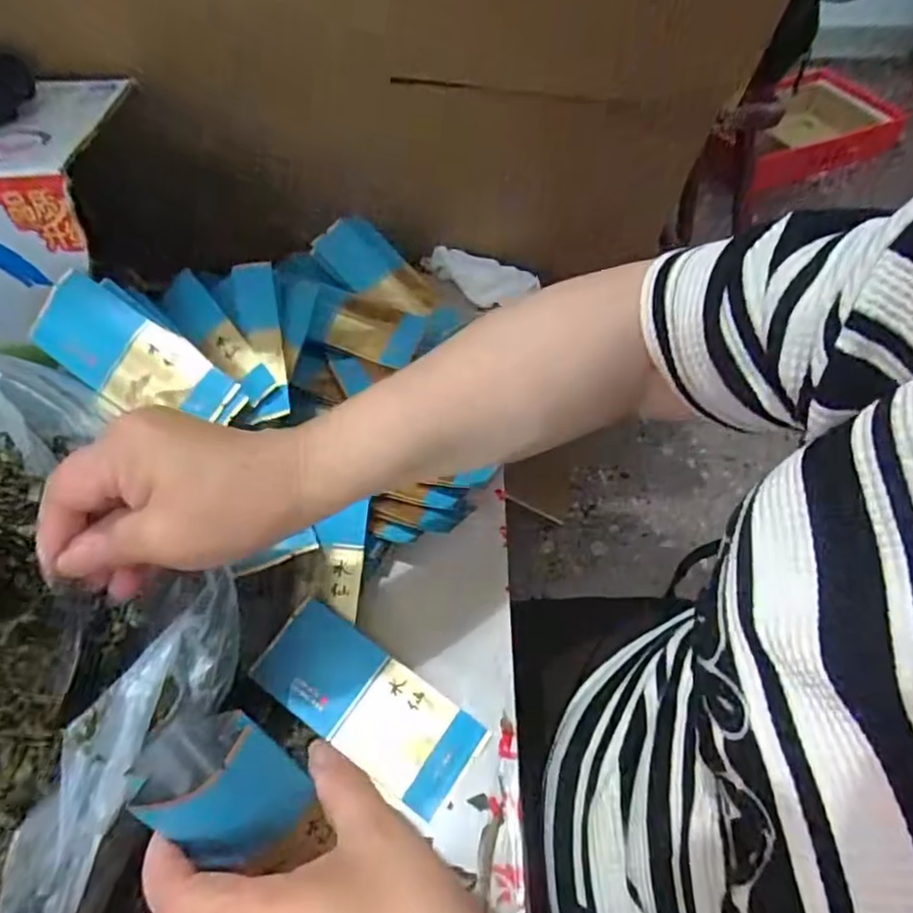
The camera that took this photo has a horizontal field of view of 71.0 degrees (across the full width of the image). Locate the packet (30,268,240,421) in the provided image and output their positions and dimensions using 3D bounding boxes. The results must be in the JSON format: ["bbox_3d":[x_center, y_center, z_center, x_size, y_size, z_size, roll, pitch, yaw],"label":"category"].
[{"bbox_3d":[-0.202,-0.060,0.397,0.130,0.013,0.054,33,89,5],"label":"packet"}]

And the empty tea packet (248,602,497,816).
[{"bbox_3d":[-0.049,0.135,0.353,0.126,0.006,0.055,33,65,13],"label":"empty tea packet"}]

